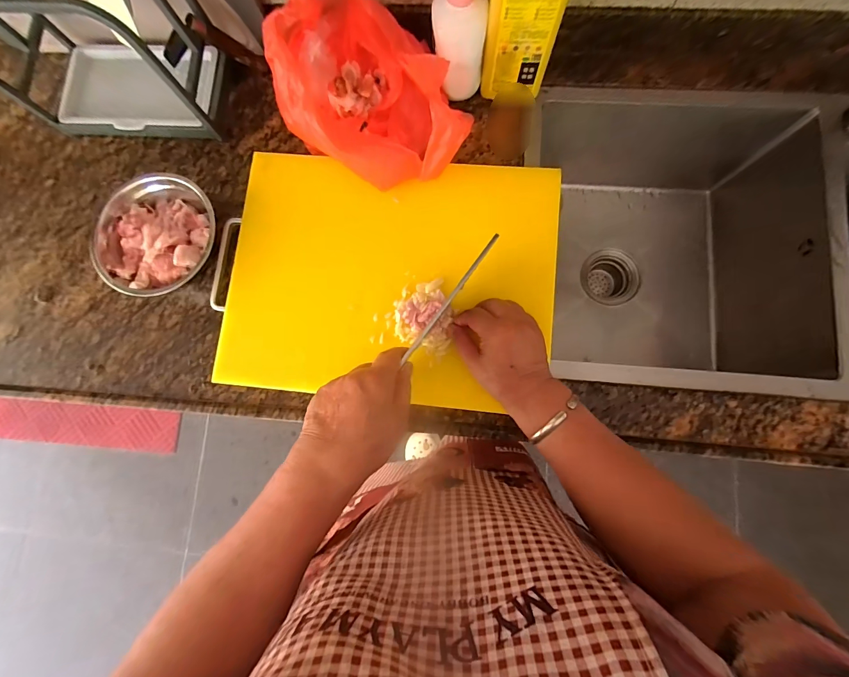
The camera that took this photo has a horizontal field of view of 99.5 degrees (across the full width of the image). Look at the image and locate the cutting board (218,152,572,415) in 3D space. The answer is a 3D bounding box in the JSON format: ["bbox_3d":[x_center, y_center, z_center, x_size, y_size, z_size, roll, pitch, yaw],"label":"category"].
[{"bbox_3d":[-0.051,-0.087,0.494,0.441,0.028,0.332,6,82,4],"label":"cutting board"}]

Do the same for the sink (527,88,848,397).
[{"bbox_3d":[0.610,-0.150,0.599,0.782,0.276,0.483,4,82,4],"label":"sink"}]

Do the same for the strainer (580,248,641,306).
[{"bbox_3d":[0.371,-0.116,0.742,0.108,0.088,0.110,0,82,3],"label":"strainer"}]

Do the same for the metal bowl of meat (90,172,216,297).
[{"bbox_3d":[-0.401,-0.150,0.538,0.187,0.051,0.196,0,82,3],"label":"metal bowl of meat"}]

